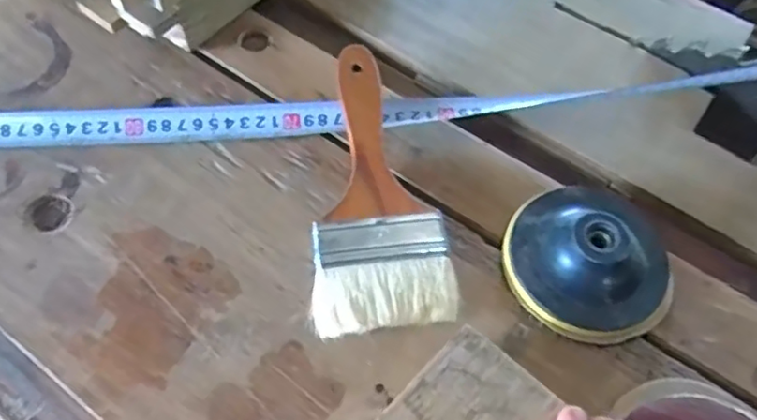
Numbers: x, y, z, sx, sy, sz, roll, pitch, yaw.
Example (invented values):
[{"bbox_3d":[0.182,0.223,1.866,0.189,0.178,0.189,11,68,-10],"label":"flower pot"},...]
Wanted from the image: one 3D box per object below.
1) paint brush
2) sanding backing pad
[{"bbox_3d":[0.001,-0.017,0.363,0.074,0.024,0.181,-1,59,-3],"label":"paint brush"},{"bbox_3d":[0.120,0.023,0.337,0.091,0.034,0.091,29,62,14],"label":"sanding backing pad"}]

